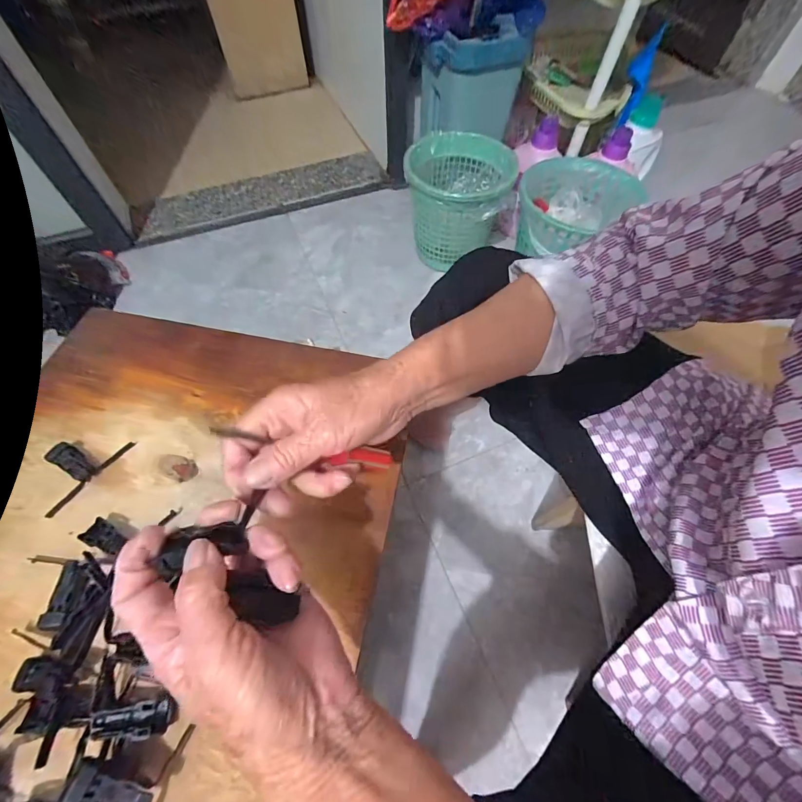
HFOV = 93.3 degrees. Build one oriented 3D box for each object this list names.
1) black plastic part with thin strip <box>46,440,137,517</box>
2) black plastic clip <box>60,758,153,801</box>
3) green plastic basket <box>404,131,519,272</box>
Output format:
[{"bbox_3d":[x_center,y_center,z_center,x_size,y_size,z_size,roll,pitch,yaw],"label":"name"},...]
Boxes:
[{"bbox_3d":[-0.298,0.056,0.347,0.048,0.015,0.082,33,65,17],"label":"black plastic part with thin strip"},{"bbox_3d":[-0.175,0.236,0.227,0.047,0.014,0.015,27,62,-6],"label":"black plastic clip"},{"bbox_3d":[0.133,-0.472,0.937,0.242,0.230,0.238,19,62,10],"label":"green plastic basket"}]

